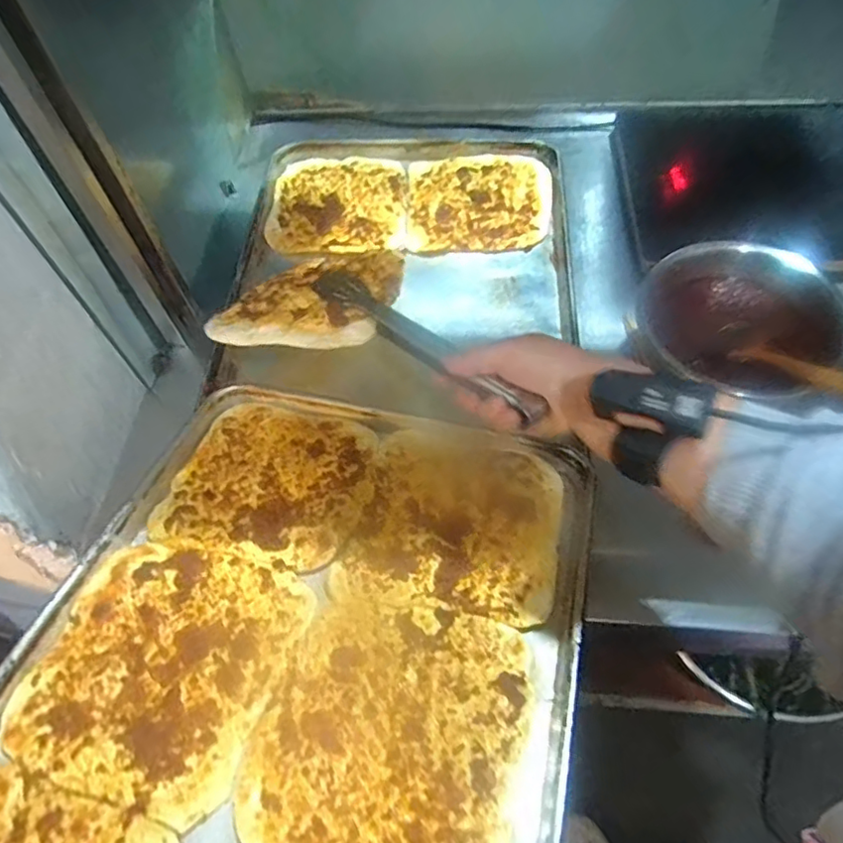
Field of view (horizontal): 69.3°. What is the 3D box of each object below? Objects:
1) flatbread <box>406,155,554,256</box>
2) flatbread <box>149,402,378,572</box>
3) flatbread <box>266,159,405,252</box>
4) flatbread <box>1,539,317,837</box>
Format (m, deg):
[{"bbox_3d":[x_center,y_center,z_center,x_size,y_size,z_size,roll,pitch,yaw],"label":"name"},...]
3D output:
[{"bbox_3d":[0.077,-0.294,0.813,0.189,0.016,0.189,-2,57,2],"label":"flatbread"},{"bbox_3d":[-0.141,0.053,0.586,0.186,0.009,0.170,8,47,11],"label":"flatbread"},{"bbox_3d":[-0.111,-0.294,0.825,0.184,0.014,0.181,3,57,5],"label":"flatbread"},{"bbox_3d":[-0.196,0.178,0.468,0.180,0.006,0.189,14,49,12],"label":"flatbread"}]

